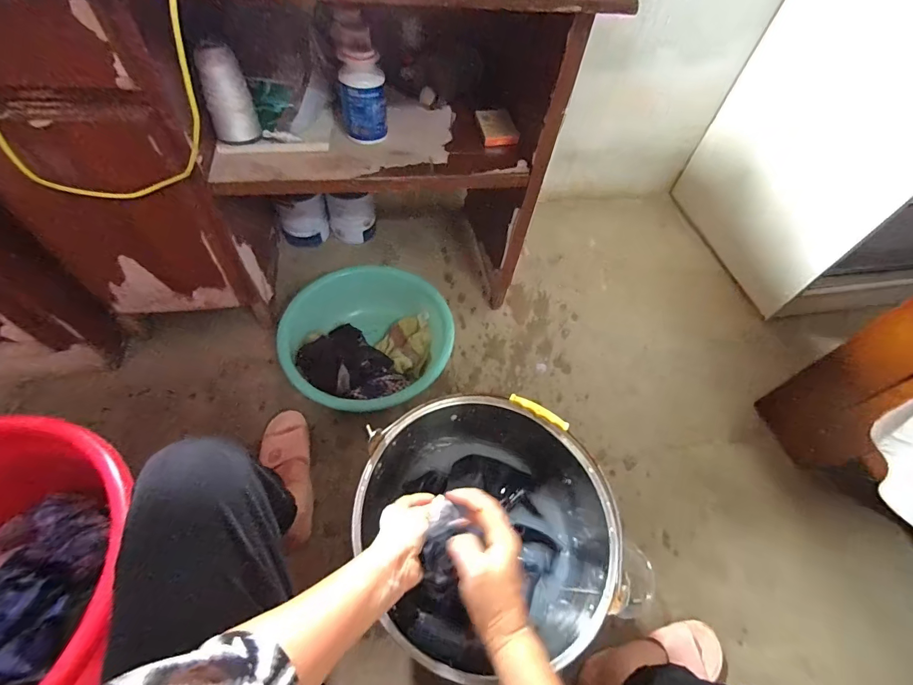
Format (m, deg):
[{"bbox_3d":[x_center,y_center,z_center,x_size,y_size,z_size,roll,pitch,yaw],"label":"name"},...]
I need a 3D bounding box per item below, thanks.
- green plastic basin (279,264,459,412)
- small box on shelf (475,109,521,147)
[{"bbox_3d":[-0.189,-0.009,0.878,0.344,0.117,0.312,10,56,2],"label":"green plastic basin"},{"bbox_3d":[0.079,-0.417,0.777,0.072,0.018,0.095,-8,58,-10],"label":"small box on shelf"}]

